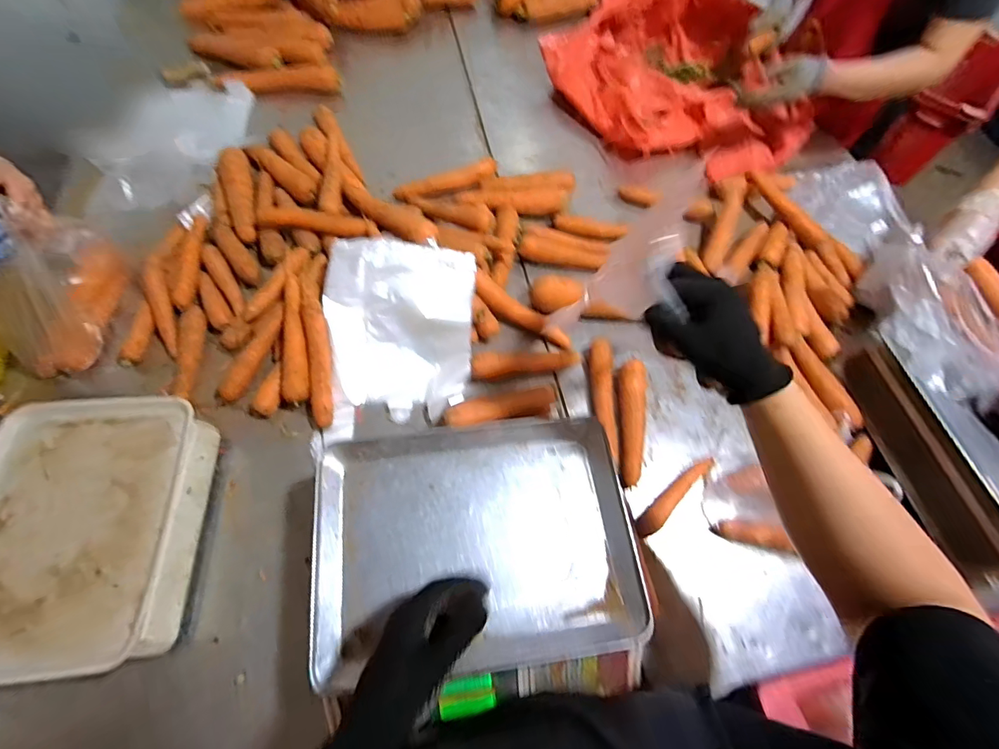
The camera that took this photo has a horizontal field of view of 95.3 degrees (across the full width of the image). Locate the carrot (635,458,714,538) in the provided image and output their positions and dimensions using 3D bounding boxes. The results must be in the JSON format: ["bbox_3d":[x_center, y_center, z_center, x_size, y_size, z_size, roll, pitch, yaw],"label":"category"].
[{"bbox_3d":[0.240,0.163,0.619,0.141,0.027,0.024,-36,70,-20],"label":"carrot"}]

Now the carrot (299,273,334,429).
[{"bbox_3d":[-0.261,-0.039,0.657,0.033,0.026,0.228,-10,76,-9],"label":"carrot"}]

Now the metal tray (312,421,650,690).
[{"bbox_3d":[-0.023,0.173,0.488,0.326,0.020,0.242,-6,63,-6],"label":"metal tray"}]

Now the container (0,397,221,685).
[{"bbox_3d":[-0.474,0.179,0.524,0.225,0.093,0.286,-4,63,-5],"label":"container"}]

